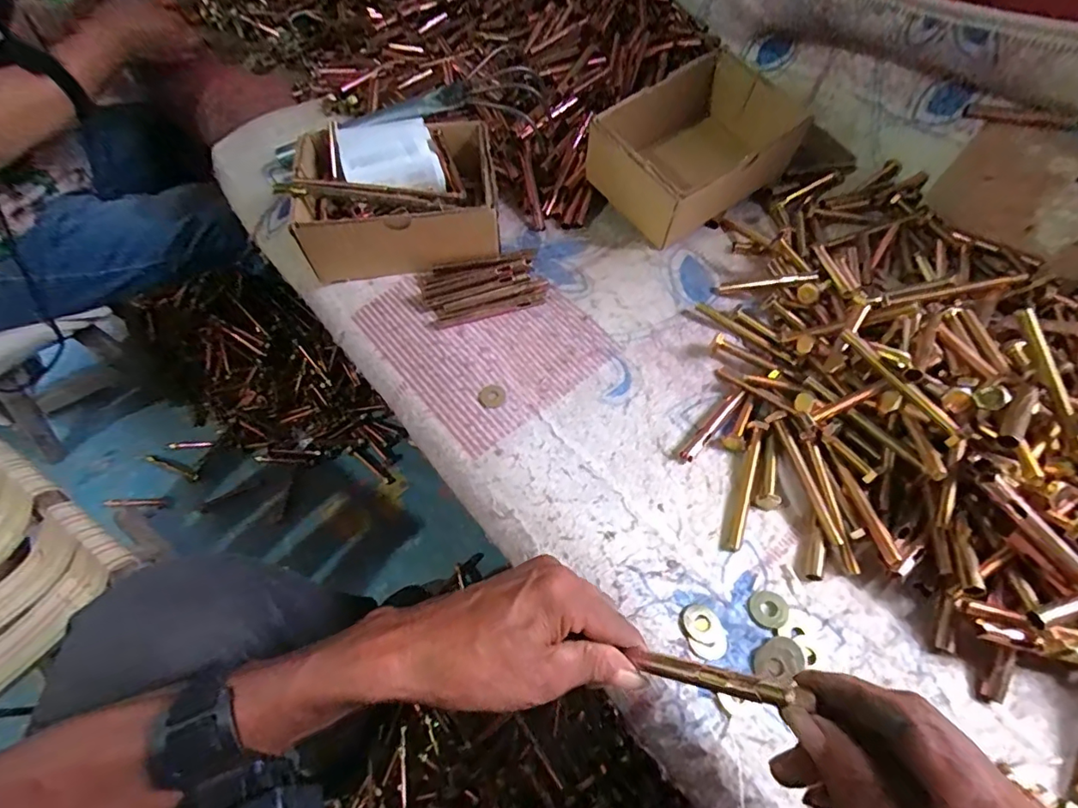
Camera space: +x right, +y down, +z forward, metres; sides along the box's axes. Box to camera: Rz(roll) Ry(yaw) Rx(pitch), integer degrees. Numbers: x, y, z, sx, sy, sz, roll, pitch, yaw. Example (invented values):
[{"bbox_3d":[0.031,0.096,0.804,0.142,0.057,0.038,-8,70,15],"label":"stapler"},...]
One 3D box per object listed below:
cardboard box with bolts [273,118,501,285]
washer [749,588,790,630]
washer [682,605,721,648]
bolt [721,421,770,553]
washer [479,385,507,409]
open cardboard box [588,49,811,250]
[{"bbox_3d":[-0.139,-0.206,0.501,0.182,0.093,0.136,-7,57,-4],"label":"cardboard box with bolts"},{"bbox_3d":[0.156,0.138,0.344,0.025,0.006,0.024,0,57,0],"label":"washer"},{"bbox_3d":[0.108,0.146,0.339,0.023,0.006,0.026,-24,60,-15],"label":"washer"},{"bbox_3d":[0.157,0.060,0.387,0.013,0.013,0.107,19,59,12],"label":"bolt"},{"bbox_3d":[-0.039,-0.007,0.435,0.023,0.004,0.021,0,57,0],"label":"washer"},{"bbox_3d":[0.163,-0.263,0.540,0.193,0.104,0.132,-32,63,-19],"label":"open cardboard box"}]

